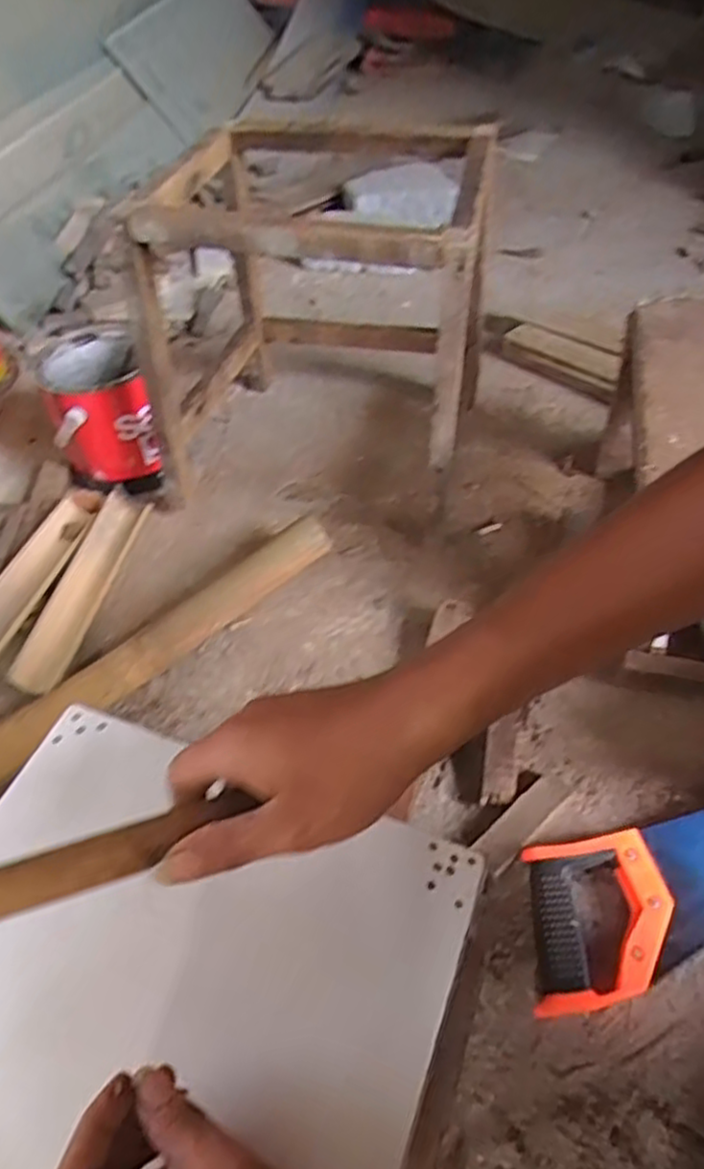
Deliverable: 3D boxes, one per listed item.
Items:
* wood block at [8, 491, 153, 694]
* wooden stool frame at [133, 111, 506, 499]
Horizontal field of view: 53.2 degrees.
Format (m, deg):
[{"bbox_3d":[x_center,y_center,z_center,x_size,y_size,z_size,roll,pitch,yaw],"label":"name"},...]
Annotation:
[{"bbox_3d":[-0.295,-0.002,0.781,0.054,0.024,0.269,8,49,11],"label":"wood block"},{"bbox_3d":[-0.039,-0.289,0.803,0.351,0.339,0.308,7,49,10],"label":"wooden stool frame"}]

